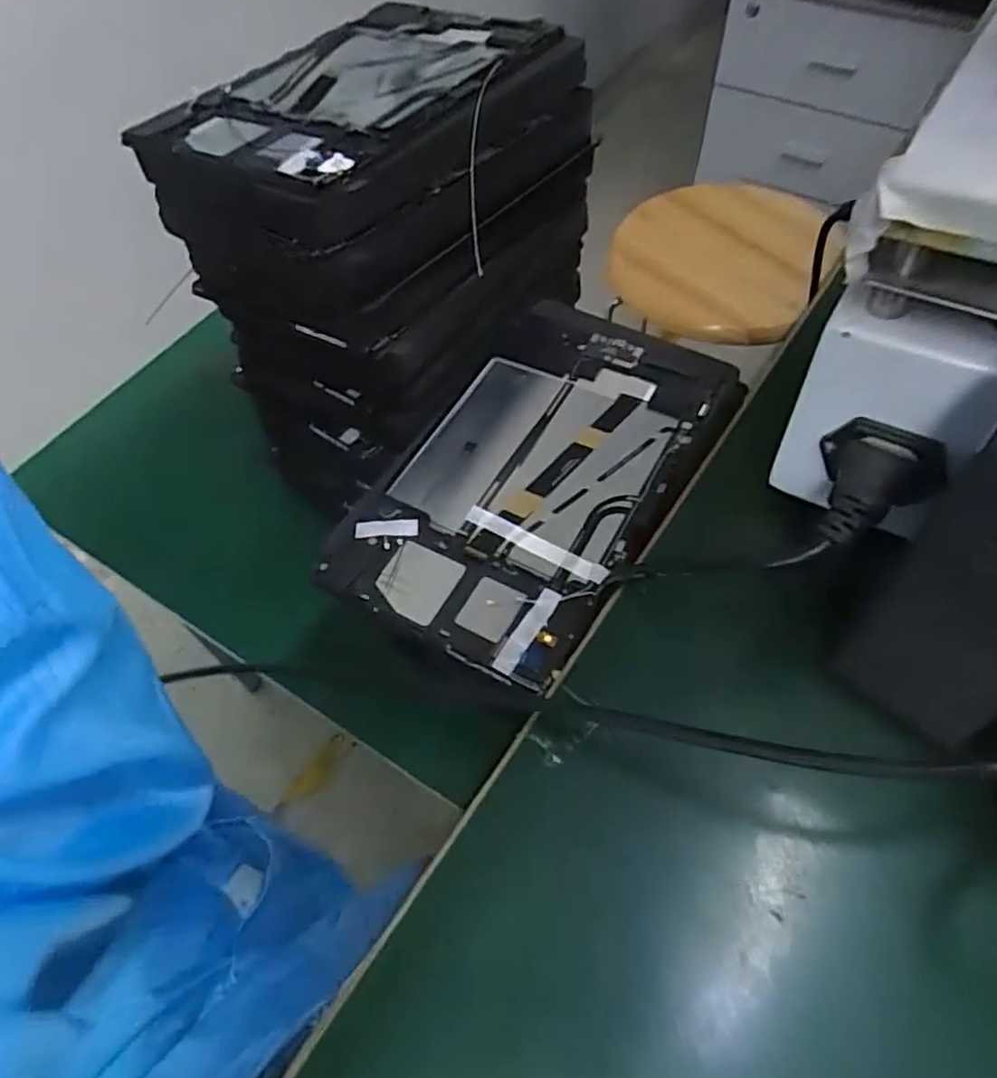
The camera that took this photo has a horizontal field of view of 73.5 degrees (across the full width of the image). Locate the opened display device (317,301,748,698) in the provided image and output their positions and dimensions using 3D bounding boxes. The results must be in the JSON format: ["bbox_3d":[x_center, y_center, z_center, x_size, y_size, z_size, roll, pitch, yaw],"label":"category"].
[{"bbox_3d":[0.023,-0.042,0.400,0.165,0.020,0.249,29,64,20],"label":"opened display device"}]

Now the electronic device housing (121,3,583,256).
[{"bbox_3d":[-0.075,-0.260,0.398,0.155,0.032,0.241,30,64,21],"label":"electronic device housing"}]

